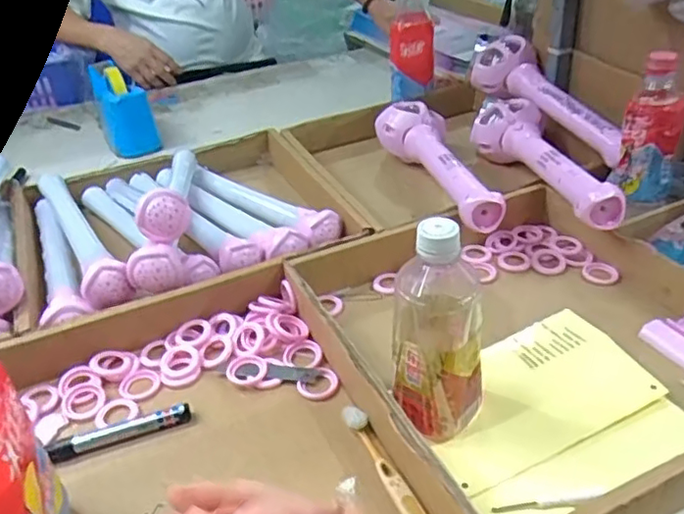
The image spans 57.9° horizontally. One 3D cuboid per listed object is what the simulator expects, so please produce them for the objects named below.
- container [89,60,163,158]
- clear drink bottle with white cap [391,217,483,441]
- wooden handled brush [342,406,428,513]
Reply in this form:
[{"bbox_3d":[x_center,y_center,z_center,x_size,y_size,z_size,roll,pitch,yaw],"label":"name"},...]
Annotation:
[{"bbox_3d":[-0.373,-0.259,1.050,0.075,0.109,0.168,-18,38,-19],"label":"container"},{"bbox_3d":[0.076,0.054,0.488,0.066,0.184,0.078,2,36,9],"label":"clear drink bottle with white cap"},{"bbox_3d":[0.036,0.166,0.478,0.016,0.012,0.135,-17,37,-17],"label":"wooden handled brush"}]

